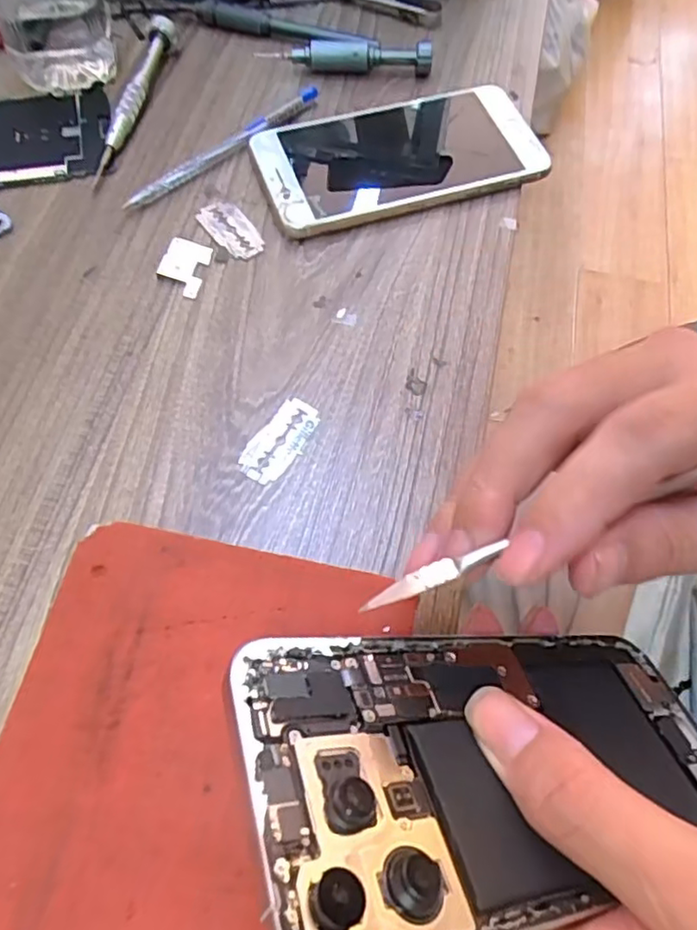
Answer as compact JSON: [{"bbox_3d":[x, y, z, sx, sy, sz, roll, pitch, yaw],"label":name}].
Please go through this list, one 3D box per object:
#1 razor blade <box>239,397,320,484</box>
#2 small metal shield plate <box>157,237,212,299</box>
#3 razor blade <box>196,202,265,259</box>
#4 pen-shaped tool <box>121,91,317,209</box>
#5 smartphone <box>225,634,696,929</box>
[{"bbox_3d":[-0.030,-0.011,0.271,0.021,0.004,0.042,32,67,13],"label":"razor blade"},{"bbox_3d":[-0.083,-0.100,0.310,0.023,0.005,0.033,12,64,4],"label":"small metal shield plate"},{"bbox_3d":[-0.062,-0.124,0.323,0.019,0.004,0.042,-37,71,-18],"label":"razor blade"},{"bbox_3d":[-0.067,-0.176,0.345,0.132,0.011,0.008,-40,72,-19],"label":"pen-shaped tool"},{"bbox_3d":[0.048,0.080,0.173,0.161,0.005,0.076,9,37,-28],"label":"smartphone"}]

